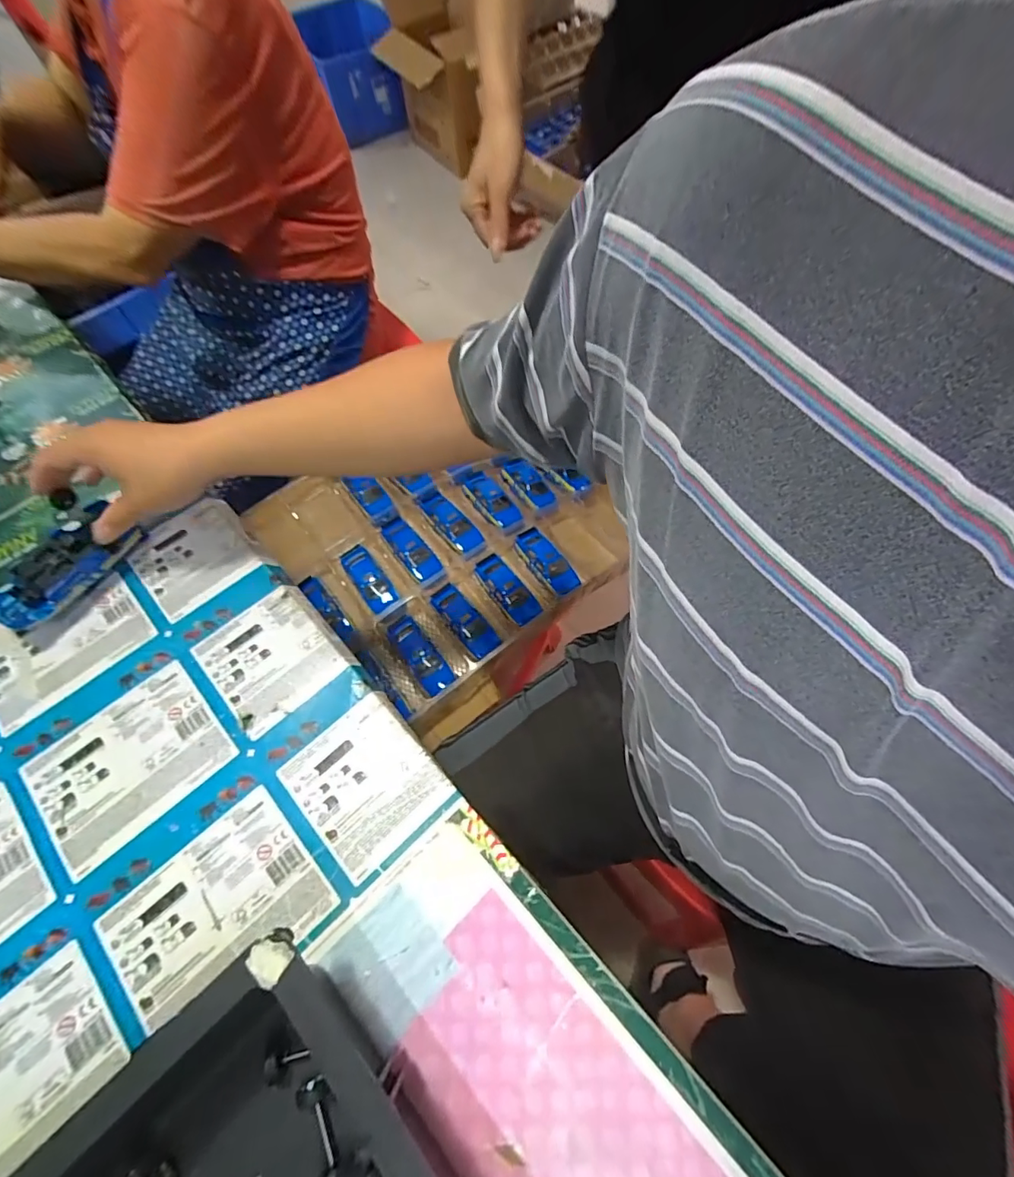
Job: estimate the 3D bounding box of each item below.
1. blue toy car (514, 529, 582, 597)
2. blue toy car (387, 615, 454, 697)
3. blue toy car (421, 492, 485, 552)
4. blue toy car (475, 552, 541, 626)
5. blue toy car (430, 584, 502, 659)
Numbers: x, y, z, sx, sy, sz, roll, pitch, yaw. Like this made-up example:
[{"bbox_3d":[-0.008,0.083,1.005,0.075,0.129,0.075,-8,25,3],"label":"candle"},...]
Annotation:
[{"bbox_3d":[0.061,-0.042,0.790,0.043,0.026,0.125,-31,67,-14],"label":"blue toy car"},{"bbox_3d":[-0.131,0.092,0.742,0.042,0.029,0.125,-36,68,-16],"label":"blue toy car"},{"bbox_3d":[-0.093,-0.108,0.831,0.125,0.036,0.048,45,68,7],"label":"blue toy car"},{"bbox_3d":[0.000,0.000,0.770,0.054,0.040,0.122,-37,81,-20],"label":"blue toy car"},{"bbox_3d":[-0.064,0.048,0.751,0.049,0.032,0.121,-40,86,-21],"label":"blue toy car"}]

